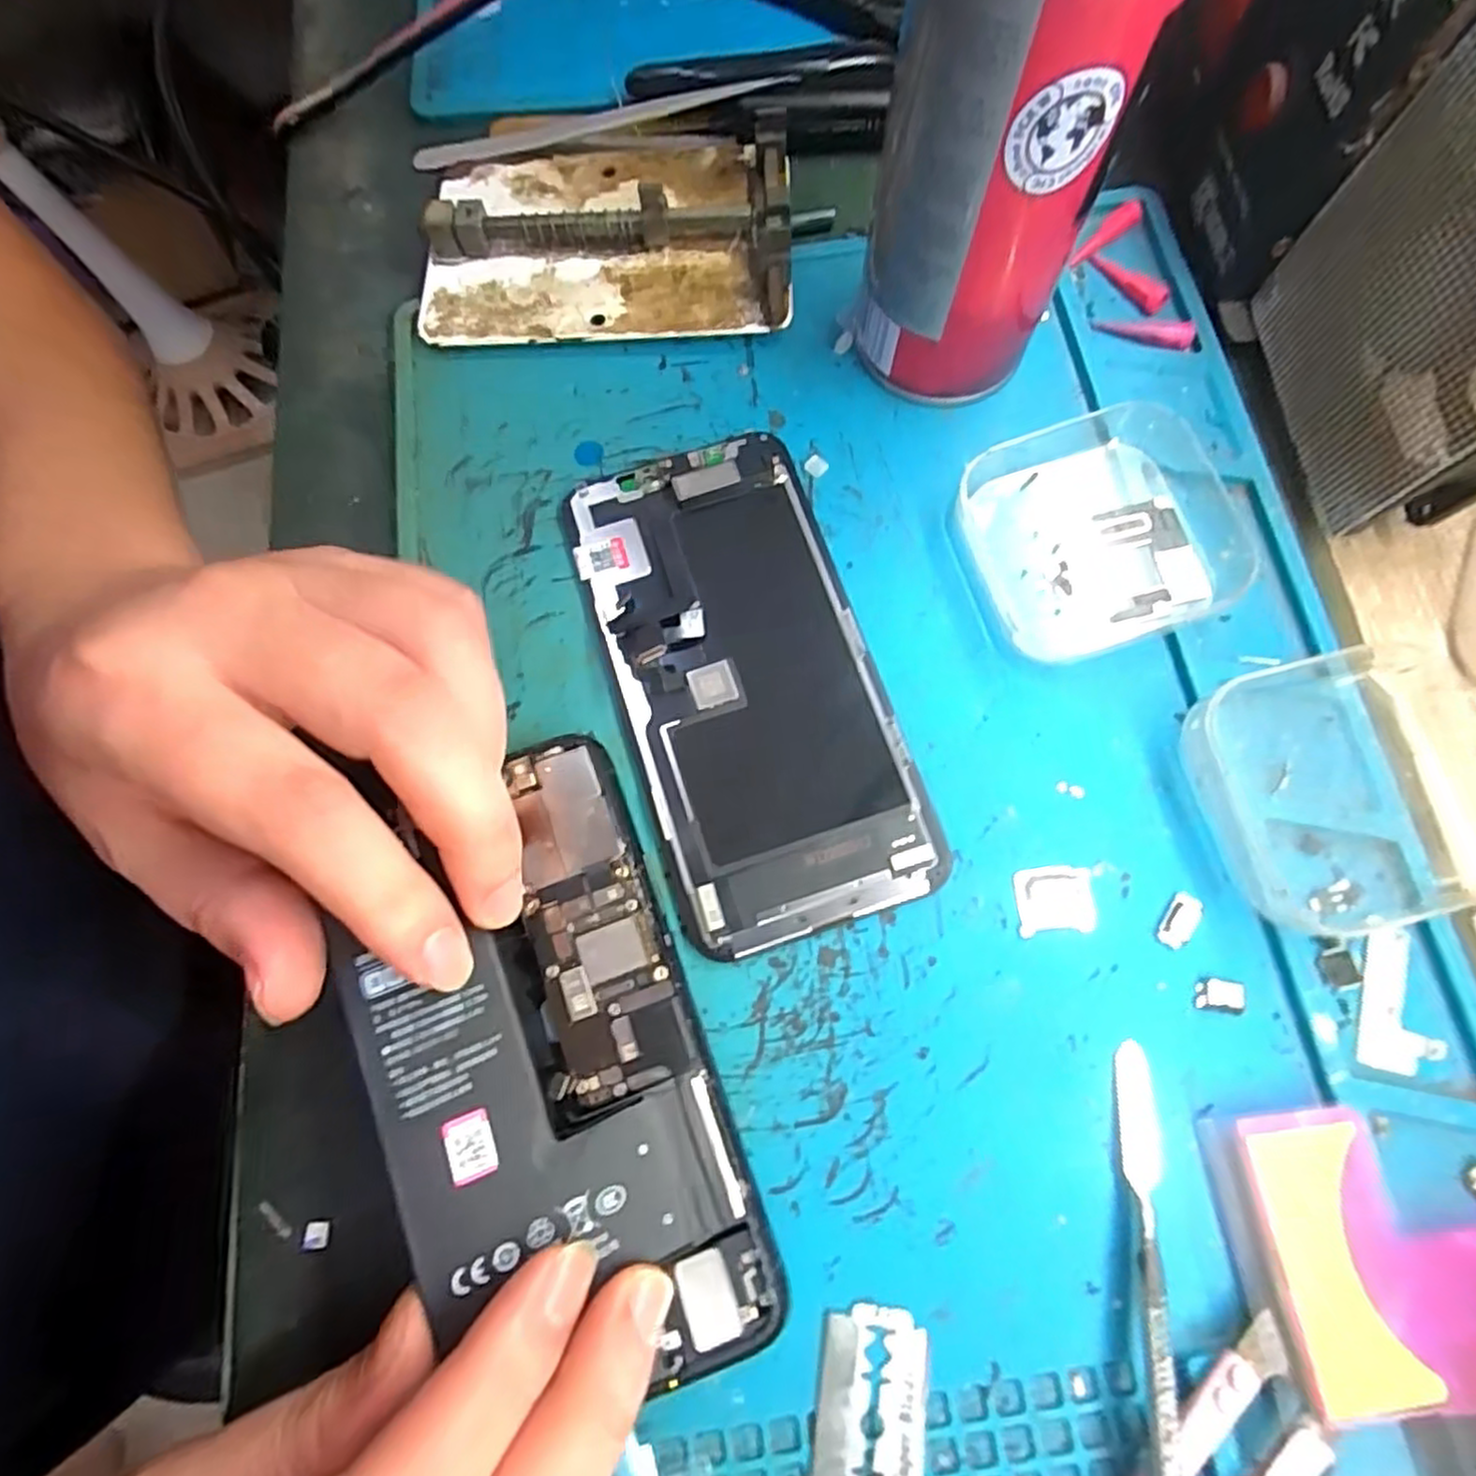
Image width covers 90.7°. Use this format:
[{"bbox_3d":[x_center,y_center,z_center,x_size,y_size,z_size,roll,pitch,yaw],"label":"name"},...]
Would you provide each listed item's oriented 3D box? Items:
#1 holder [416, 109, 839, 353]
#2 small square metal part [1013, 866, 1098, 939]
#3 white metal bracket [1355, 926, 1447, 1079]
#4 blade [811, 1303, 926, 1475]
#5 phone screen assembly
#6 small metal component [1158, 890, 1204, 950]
[{"bbox_3d":[-0.038,-0.162,0.231,0.121,0.017,0.078,0,74,2],"label":"holder"},{"bbox_3d":[0.078,0.040,0.179,0.018,0.004,0.016,-5,74,1],"label":"small square metal part"},{"bbox_3d":[0.157,0.063,0.171,0.018,0.004,0.032,17,76,7],"label":"white metal bracket"},{"bbox_3d":[0.028,0.144,0.152,0.022,0.004,0.042,7,75,4],"label":"blade"},{"bbox_3d":[0.002,-0.018,0.195,0.066,0.008,0.137,-18,74,-3],"label":"phone screen assembly"},{"bbox_3d":[0.108,0.044,0.176,0.007,0.004,0.014,30,77,10],"label":"small metal component"}]

